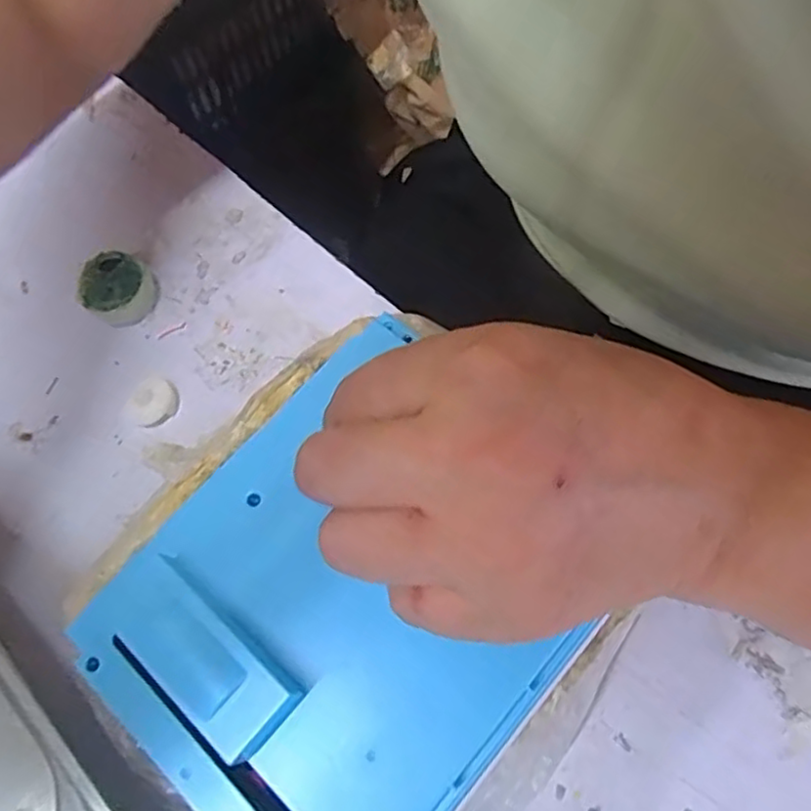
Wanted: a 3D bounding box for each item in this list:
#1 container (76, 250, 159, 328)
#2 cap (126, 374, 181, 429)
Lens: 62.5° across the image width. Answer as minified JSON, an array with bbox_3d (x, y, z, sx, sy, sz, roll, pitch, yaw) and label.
[{"bbox_3d":[-0.136,-0.055,0.317,0.031,0.017,0.030,-1,66,2],"label":"container"},{"bbox_3d":[-0.114,-0.002,0.300,0.023,0.004,0.024,-1,66,2],"label":"cap"}]

